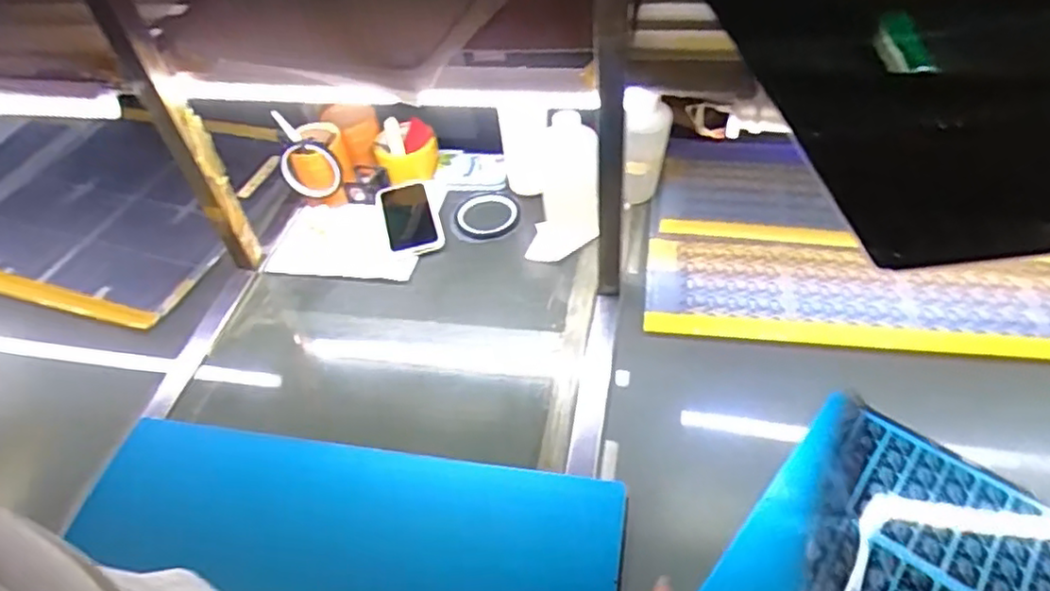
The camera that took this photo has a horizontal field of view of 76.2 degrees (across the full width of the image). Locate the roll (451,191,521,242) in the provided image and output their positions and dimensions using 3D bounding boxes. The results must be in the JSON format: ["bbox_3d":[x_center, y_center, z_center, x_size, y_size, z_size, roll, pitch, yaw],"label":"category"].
[{"bbox_3d":[-0.056,-0.119,0.975,0.099,0.011,0.101,-3,48,4],"label":"roll"}]

